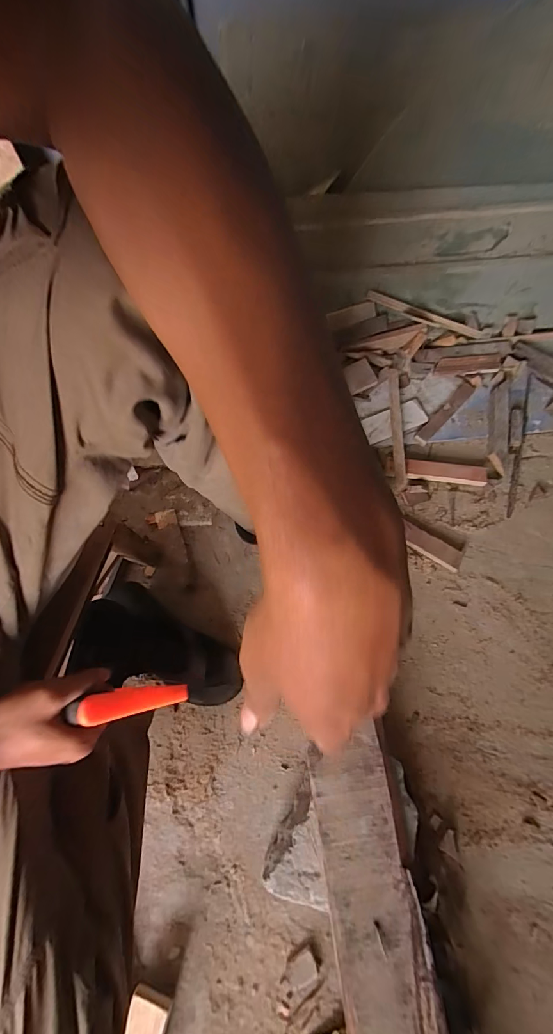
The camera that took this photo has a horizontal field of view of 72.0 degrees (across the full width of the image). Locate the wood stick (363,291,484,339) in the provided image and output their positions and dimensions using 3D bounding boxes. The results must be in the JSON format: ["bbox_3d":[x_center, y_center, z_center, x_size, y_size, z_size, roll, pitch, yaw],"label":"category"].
[{"bbox_3d":[0.318,-0.428,0.810,0.269,0.014,0.024,11,71,-14],"label":"wood stick"}]

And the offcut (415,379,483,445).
[{"bbox_3d":[0.356,-0.224,0.785,0.030,0.017,0.201,40,76,13],"label":"offcut"}]

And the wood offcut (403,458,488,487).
[{"bbox_3d":[0.334,-0.087,0.750,0.156,0.014,0.039,6,71,3],"label":"wood offcut"}]

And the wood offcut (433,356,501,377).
[{"bbox_3d":[0.408,-0.322,0.813,0.138,0.010,0.039,-4,89,1],"label":"wood offcut"}]

